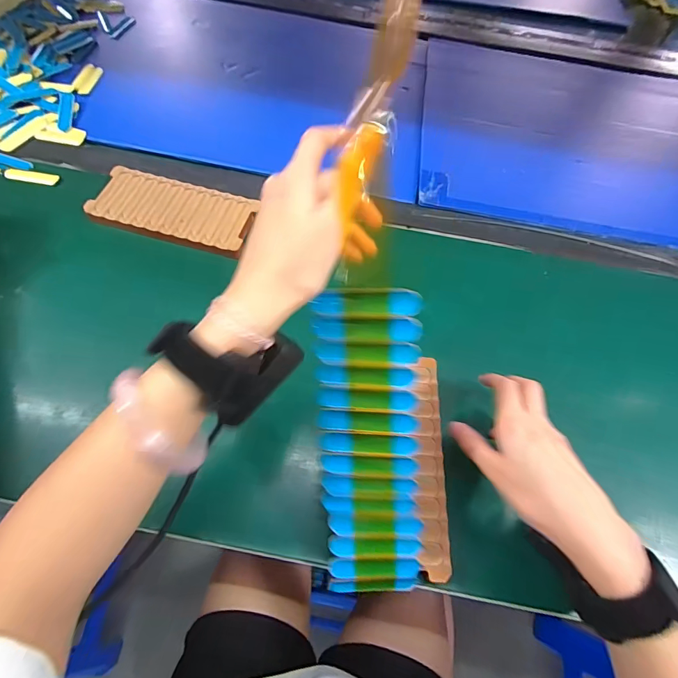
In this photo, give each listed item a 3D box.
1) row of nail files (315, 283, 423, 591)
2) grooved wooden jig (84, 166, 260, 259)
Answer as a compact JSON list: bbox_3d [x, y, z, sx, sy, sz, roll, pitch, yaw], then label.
[{"bbox_3d":[0.020,0.074,0.250,0.061,0.022,0.212,-4,107,-6],"label":"row of nail files"},{"bbox_3d":[-0.176,-0.139,0.421,0.168,0.017,0.079,15,63,4],"label":"grooved wooden jig"}]

